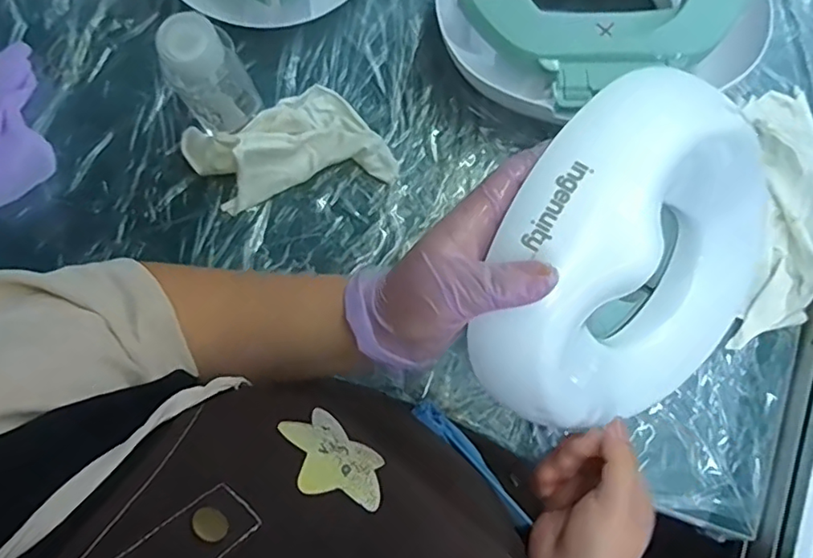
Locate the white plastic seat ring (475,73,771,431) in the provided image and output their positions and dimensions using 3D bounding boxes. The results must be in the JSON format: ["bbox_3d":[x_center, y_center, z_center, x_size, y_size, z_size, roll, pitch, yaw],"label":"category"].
[{"bbox_3d":[0.155,-0.001,0.373,0.046,0.257,0.216,35,102,42],"label":"white plastic seat ring"}]

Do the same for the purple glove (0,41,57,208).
[{"bbox_3d":[-0.403,-0.166,0.561,0.075,0.015,0.197,-16,78,-3],"label":"purple glove"}]

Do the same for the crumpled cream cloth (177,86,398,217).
[{"bbox_3d":[-0.115,-0.131,0.546,0.195,0.039,0.103,-12,78,-2],"label":"crumpled cream cloth"}]

